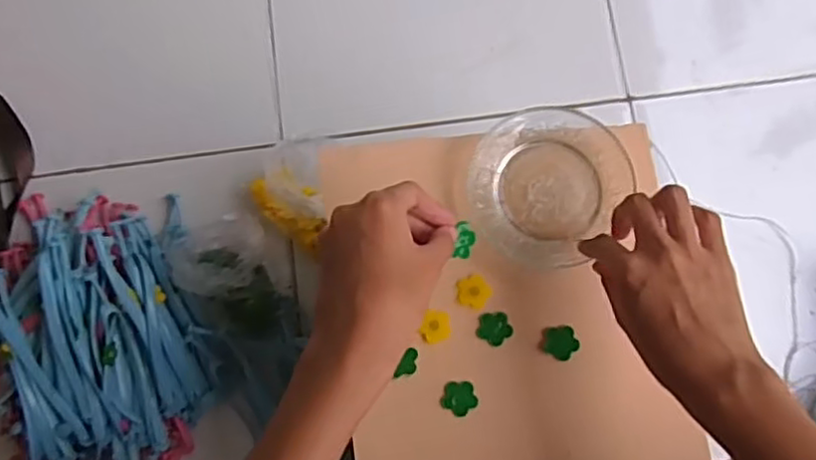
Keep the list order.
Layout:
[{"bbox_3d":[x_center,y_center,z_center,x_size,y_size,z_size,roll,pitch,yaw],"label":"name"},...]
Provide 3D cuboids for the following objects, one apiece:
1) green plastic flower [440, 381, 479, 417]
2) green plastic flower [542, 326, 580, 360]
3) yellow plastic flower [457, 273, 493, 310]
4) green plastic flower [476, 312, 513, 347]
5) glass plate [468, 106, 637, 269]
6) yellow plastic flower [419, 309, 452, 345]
[{"bbox_3d":[0.035,0.116,0.463,0.024,0.004,0.023,1,77,2],"label":"green plastic flower"},{"bbox_3d":[0.107,0.078,0.470,0.025,0.004,0.022,-3,77,1],"label":"green plastic flower"},{"bbox_3d":[0.046,0.043,0.479,0.024,0.004,0.023,0,77,1],"label":"yellow plastic flower"},{"bbox_3d":[0.061,0.068,0.474,0.024,0.004,0.023,36,81,9],"label":"green plastic flower"},{"bbox_3d":[0.099,-0.033,0.481,0.108,0.021,0.102,0,77,1],"label":"glass plate"},{"bbox_3d":[0.019,0.068,0.475,0.021,0.004,0.023,-3,77,1],"label":"yellow plastic flower"}]

